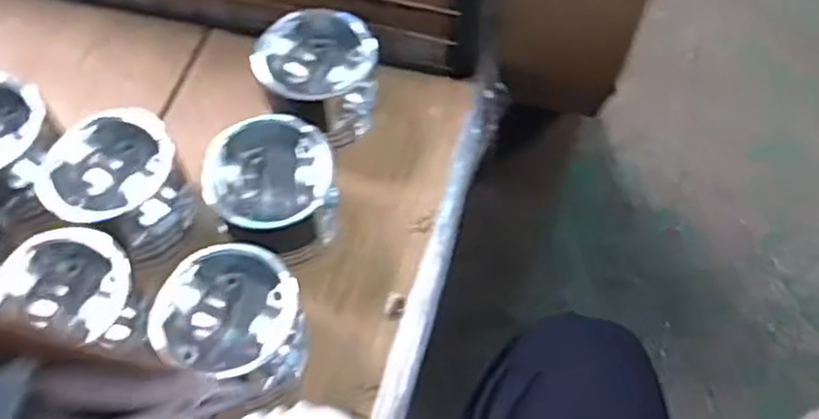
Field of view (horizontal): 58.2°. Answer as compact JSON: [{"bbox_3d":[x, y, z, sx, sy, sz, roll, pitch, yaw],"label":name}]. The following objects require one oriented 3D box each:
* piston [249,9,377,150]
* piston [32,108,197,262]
[{"bbox_3d":[-0.094,-0.127,0.749,0.113,0.109,0.100,22,63,13],"label":"piston"},{"bbox_3d":[-0.265,-0.018,0.686,0.111,0.105,0.125,-32,65,-16],"label":"piston"}]

